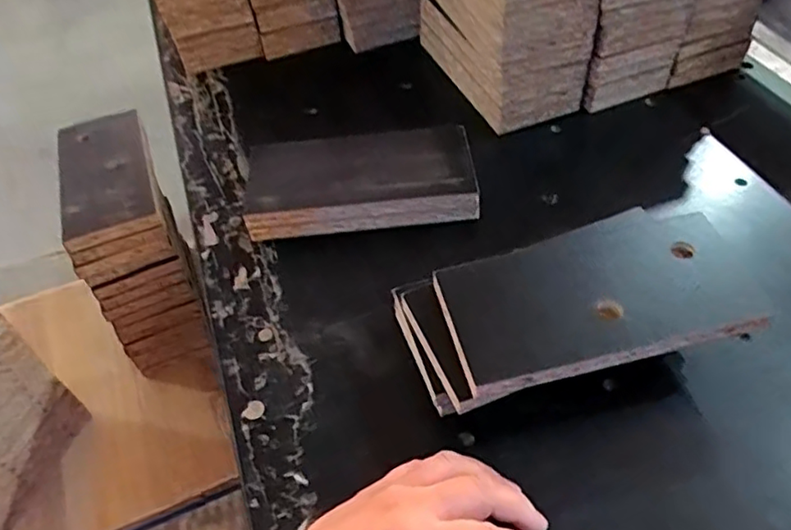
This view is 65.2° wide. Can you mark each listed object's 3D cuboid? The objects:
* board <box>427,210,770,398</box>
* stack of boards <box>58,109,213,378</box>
[{"bbox_3d":[0.127,0.017,0.397,0.188,0.012,0.101,-13,50,-6],"label":"board"},{"bbox_3d":[-0.282,-0.019,0.685,0.094,0.235,0.179,-18,51,-11],"label":"stack of boards"}]

